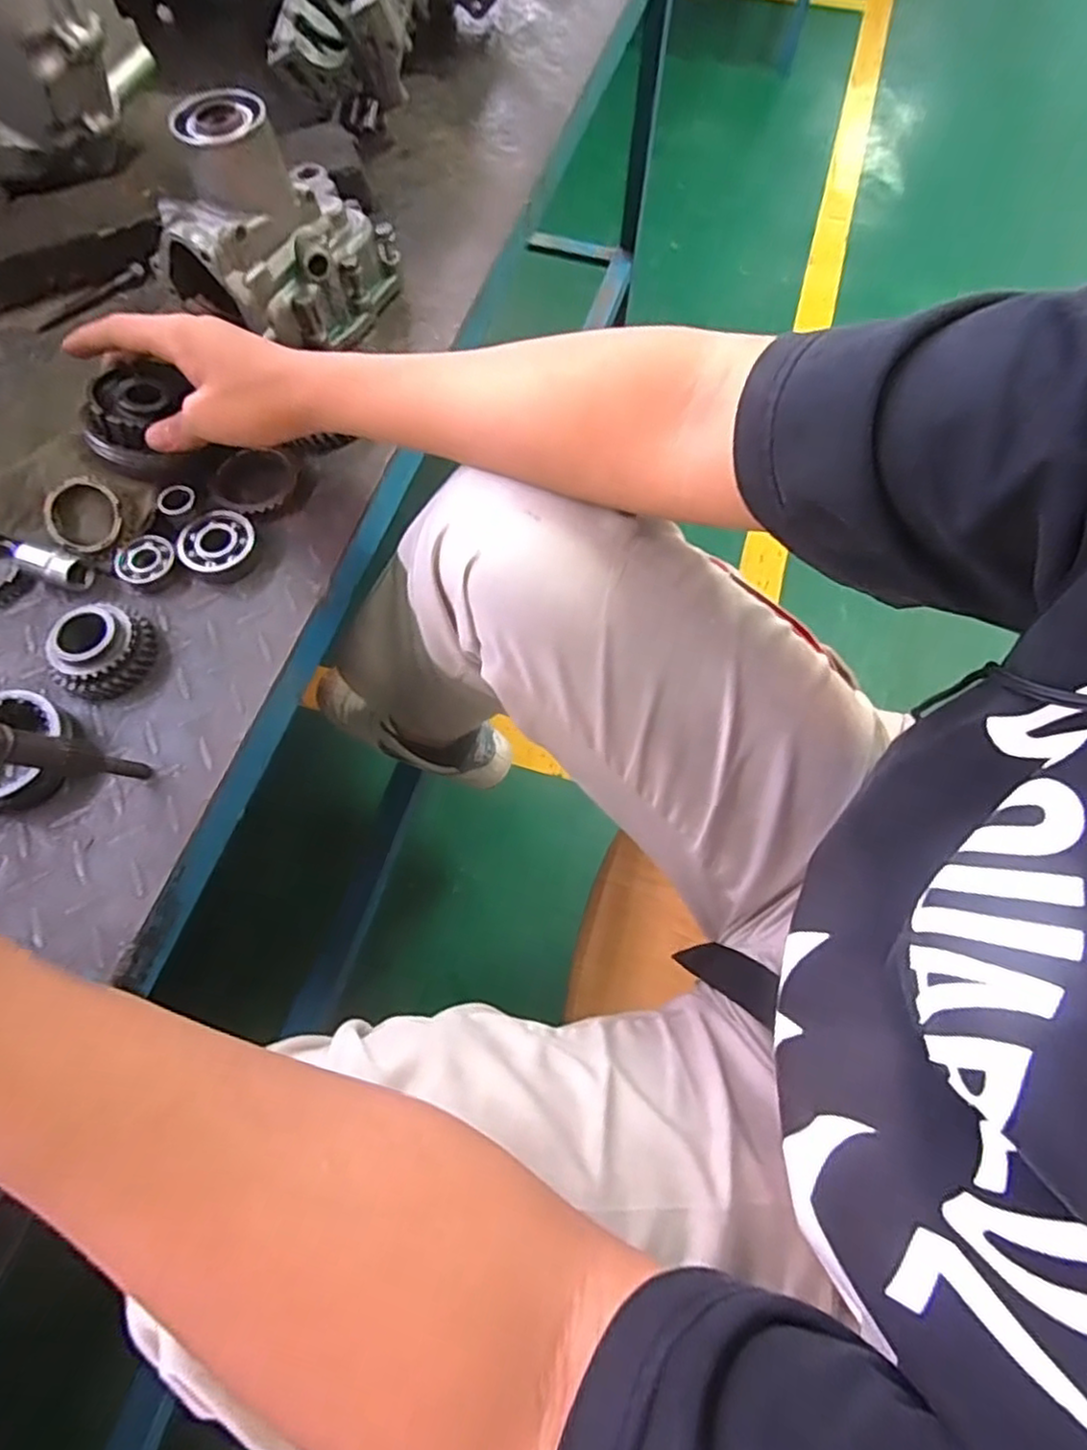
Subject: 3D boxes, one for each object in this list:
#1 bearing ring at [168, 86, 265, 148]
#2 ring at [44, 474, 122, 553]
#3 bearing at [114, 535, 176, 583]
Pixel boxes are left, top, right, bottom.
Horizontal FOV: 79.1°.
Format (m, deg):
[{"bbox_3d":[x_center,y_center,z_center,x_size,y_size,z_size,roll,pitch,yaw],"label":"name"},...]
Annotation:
[{"bbox_3d":[-0.219,-0.413,0.447,0.059,0.010,0.059,0,67,0],"label":"bearing ring"},{"bbox_3d":[-0.315,-0.143,0.451,0.050,0.006,0.049,0,91,-6],"label":"ring"},{"bbox_3d":[-0.274,-0.114,0.453,0.039,0.008,0.033,-40,72,-15],"label":"bearing"}]

